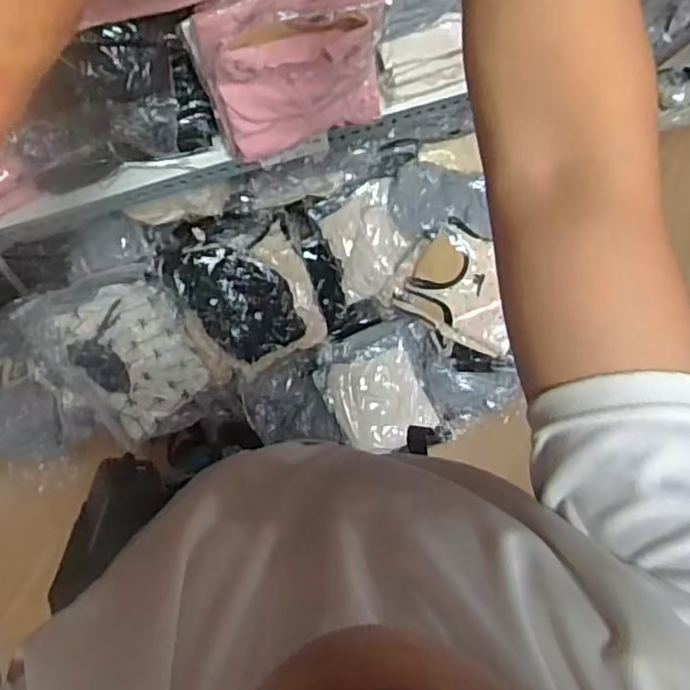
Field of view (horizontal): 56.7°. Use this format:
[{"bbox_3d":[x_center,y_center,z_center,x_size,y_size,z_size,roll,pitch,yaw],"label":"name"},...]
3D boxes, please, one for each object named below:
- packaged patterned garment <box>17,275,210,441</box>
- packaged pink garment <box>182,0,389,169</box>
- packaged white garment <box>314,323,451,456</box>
[{"bbox_3d":[-0.403,0.003,1.239,0.294,0.040,0.345,-39,103,-21],"label":"packaged patterned garment"},{"bbox_3d":[-0.048,-0.319,0.765,0.228,0.258,0.055,-21,74,-3],"label":"packaged pink garment"},{"bbox_3d":[0.089,0.100,1.408,0.263,0.072,0.286,-17,88,-7],"label":"packaged white garment"}]

